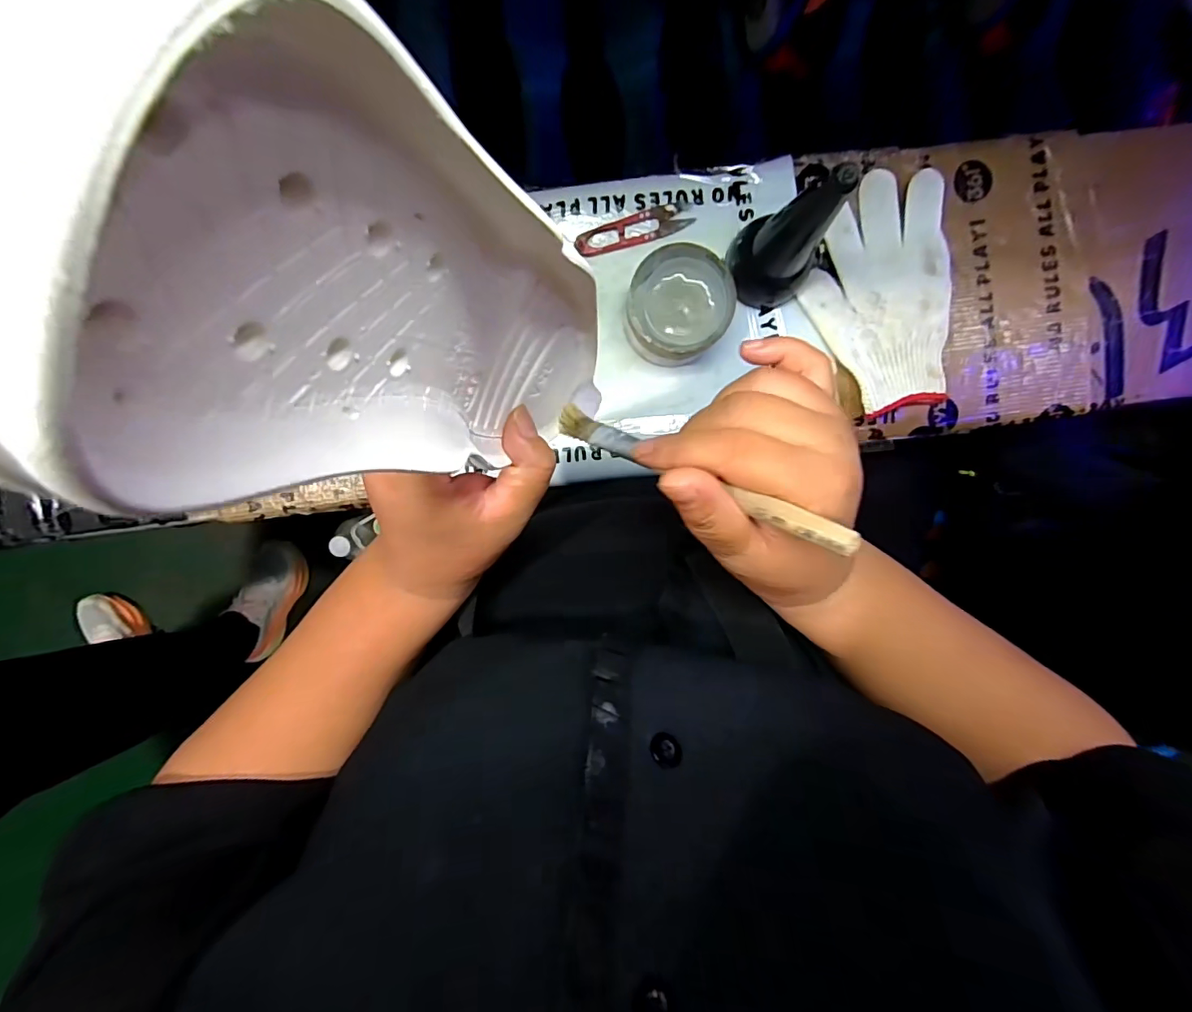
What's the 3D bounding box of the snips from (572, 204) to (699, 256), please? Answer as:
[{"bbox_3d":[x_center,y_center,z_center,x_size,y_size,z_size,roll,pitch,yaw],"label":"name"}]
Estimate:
[{"bbox_3d":[0.032,-0.234,0.424,0.101,0.008,0.023,-18,97,-1],"label":"snips"}]

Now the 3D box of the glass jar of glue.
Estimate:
[{"bbox_3d":[0.065,-0.157,0.410,0.078,0.057,0.082,0,96,-3],"label":"glass jar of glue"}]

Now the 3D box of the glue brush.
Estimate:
[{"bbox_3d":[0.037,-0.017,0.223,0.154,0.007,0.014,29,88,37],"label":"glue brush"}]

